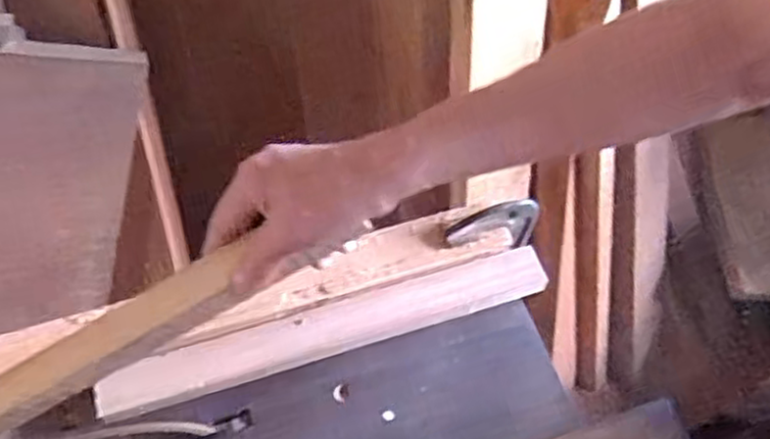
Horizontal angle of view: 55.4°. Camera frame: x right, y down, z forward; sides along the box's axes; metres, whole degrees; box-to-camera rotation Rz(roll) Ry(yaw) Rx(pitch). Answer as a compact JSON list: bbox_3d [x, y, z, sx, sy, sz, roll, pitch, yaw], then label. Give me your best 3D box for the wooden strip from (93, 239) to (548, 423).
[{"bbox_3d":[-0.045,0.096,0.658,0.404,0.024,0.041,-16,61,-12],"label":"wooden strip"}]

